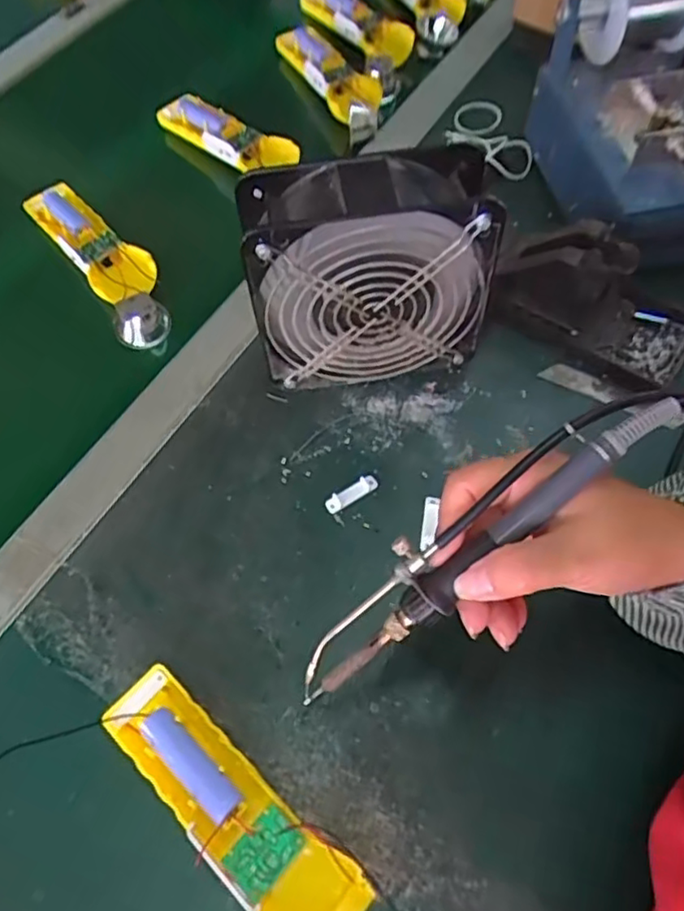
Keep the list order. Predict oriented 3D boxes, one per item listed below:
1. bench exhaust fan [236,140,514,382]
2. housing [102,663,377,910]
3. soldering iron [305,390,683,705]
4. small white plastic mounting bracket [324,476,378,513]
[{"bbox_3d":[0.017,-0.112,0.415,0.145,0.152,0.059,-11,60,-3],"label":"bench exhaust fan"},{"bbox_3d":[-0.059,0.178,0.327,0.161,0.028,0.046,38,69,22],"label":"housing"},{"bbox_3d":[0.059,0.040,0.288,0.210,0.030,0.031,-42,64,8],"label":"soldering iron"},{"bbox_3d":[0.006,0.025,0.423,0.038,0.005,0.011,-30,63,-13],"label":"small white plastic mounting bracket"}]

